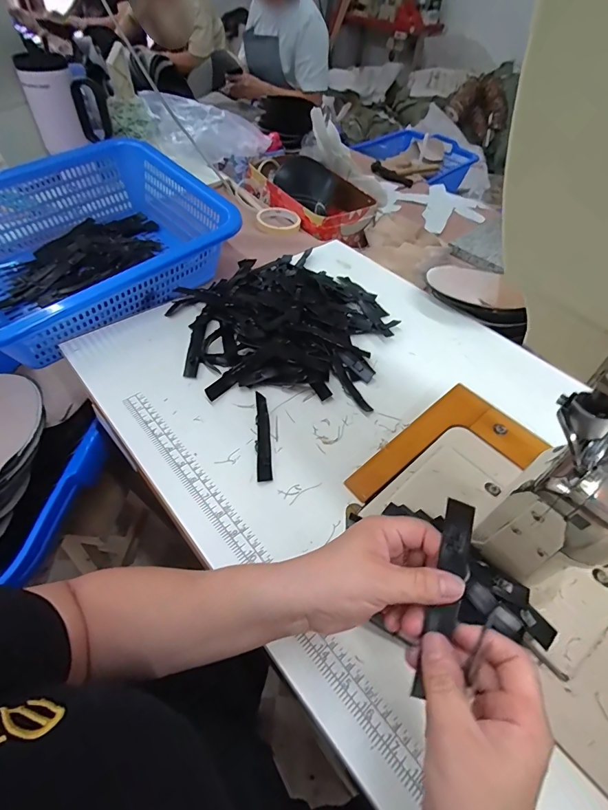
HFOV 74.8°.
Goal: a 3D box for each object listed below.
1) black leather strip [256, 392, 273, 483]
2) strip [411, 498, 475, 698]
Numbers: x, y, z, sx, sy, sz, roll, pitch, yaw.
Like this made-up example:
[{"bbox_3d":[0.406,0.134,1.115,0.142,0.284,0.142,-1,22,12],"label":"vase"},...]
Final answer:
[{"bbox_3d":[-0.048,0.035,0.467,0.016,0.008,0.120,-2,49,-7],"label":"black leather strip"},{"bbox_3d":[0.093,0.128,0.262,0.020,0.005,0.126,11,85,24],"label":"strip"}]

